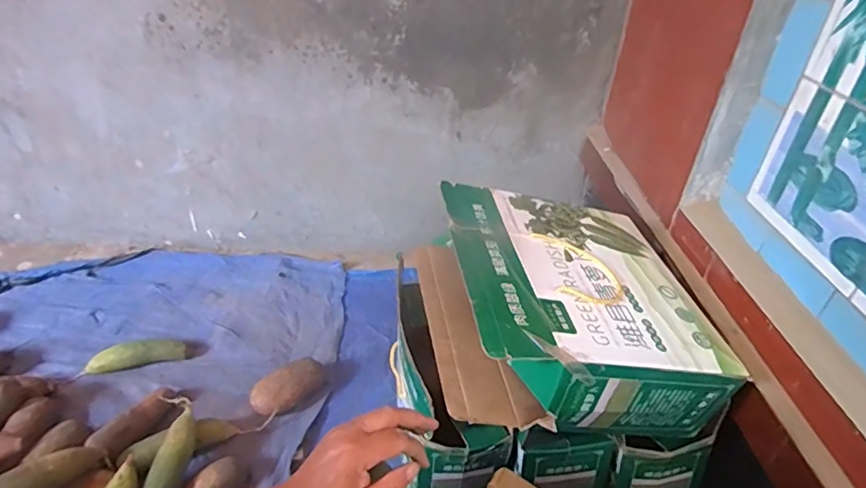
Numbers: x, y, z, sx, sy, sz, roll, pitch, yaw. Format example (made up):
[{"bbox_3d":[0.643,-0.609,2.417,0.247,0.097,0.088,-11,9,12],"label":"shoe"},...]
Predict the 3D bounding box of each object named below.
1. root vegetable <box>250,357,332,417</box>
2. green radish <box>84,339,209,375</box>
[{"bbox_3d":[-0.285,0.286,1.089,0.085,0.057,0.156,29,41,30],"label":"root vegetable"},{"bbox_3d":[-0.603,0.229,1.139,0.227,0.046,0.041,-9,37,-19],"label":"green radish"}]

